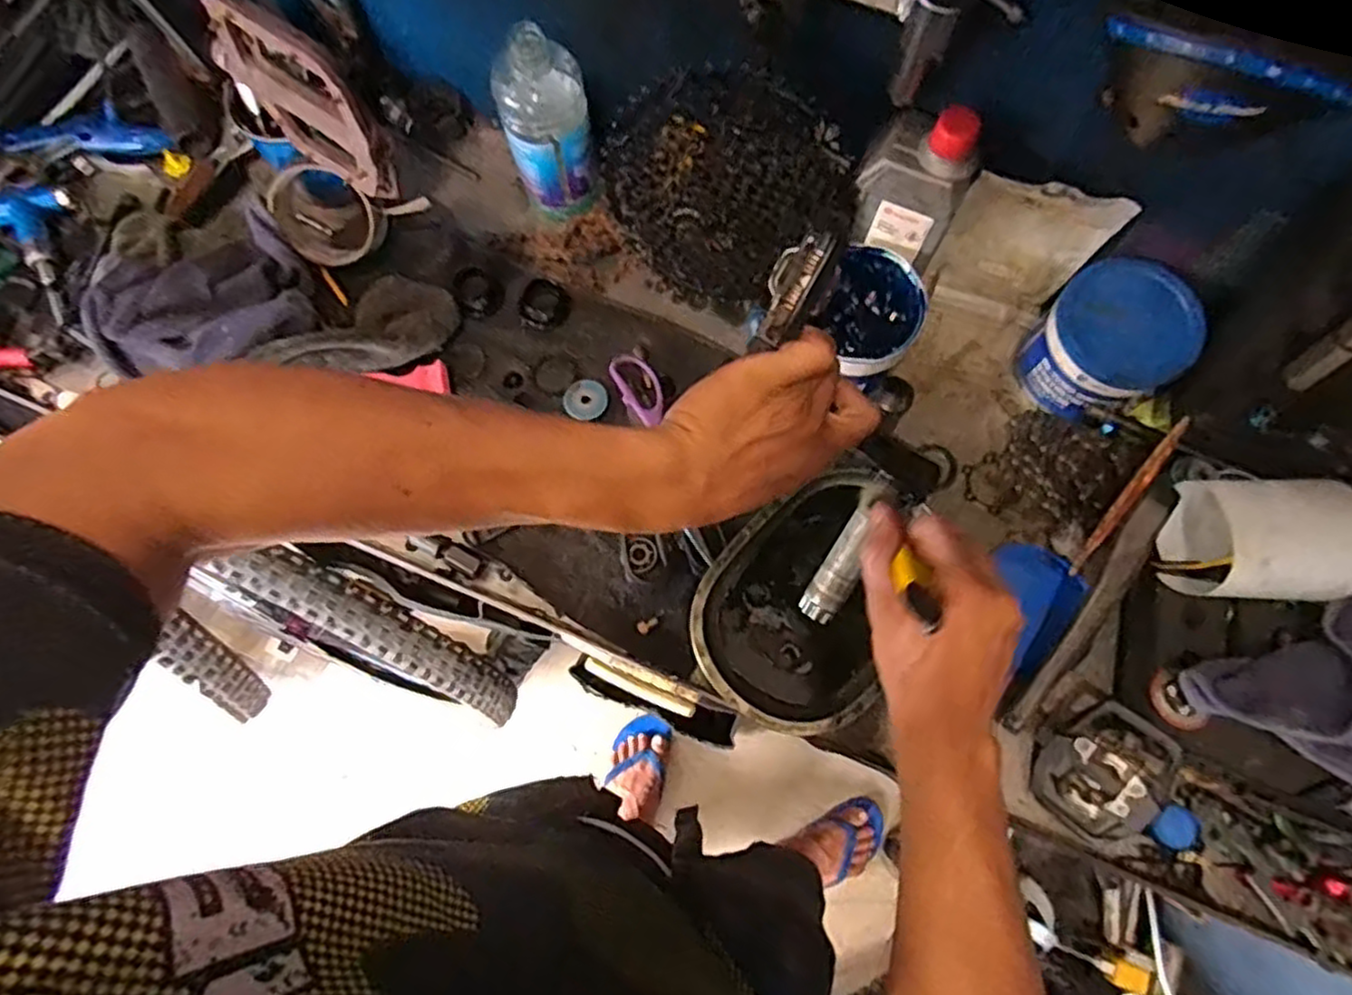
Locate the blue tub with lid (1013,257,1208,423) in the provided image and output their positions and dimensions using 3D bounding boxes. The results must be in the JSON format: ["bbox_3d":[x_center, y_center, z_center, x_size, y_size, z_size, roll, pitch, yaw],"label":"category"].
[{"bbox_3d":[0.346,-0.125,0.575,0.106,0.080,0.124,45,99,13],"label":"blue tub with lid"}]

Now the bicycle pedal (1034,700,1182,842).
[{"bbox_3d":[0.298,0.193,0.501,0.070,0.095,0.027,40,33,29],"label":"bicycle pedal"}]

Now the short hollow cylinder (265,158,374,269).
[{"bbox_3d":[-0.302,-0.245,0.619,0.085,0.026,0.078,38,111,-22],"label":"short hollow cylinder"}]

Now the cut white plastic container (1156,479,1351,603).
[{"bbox_3d":[0.410,0.028,0.499,0.110,0.068,0.089,-3,73,1],"label":"cut white plastic container"}]

